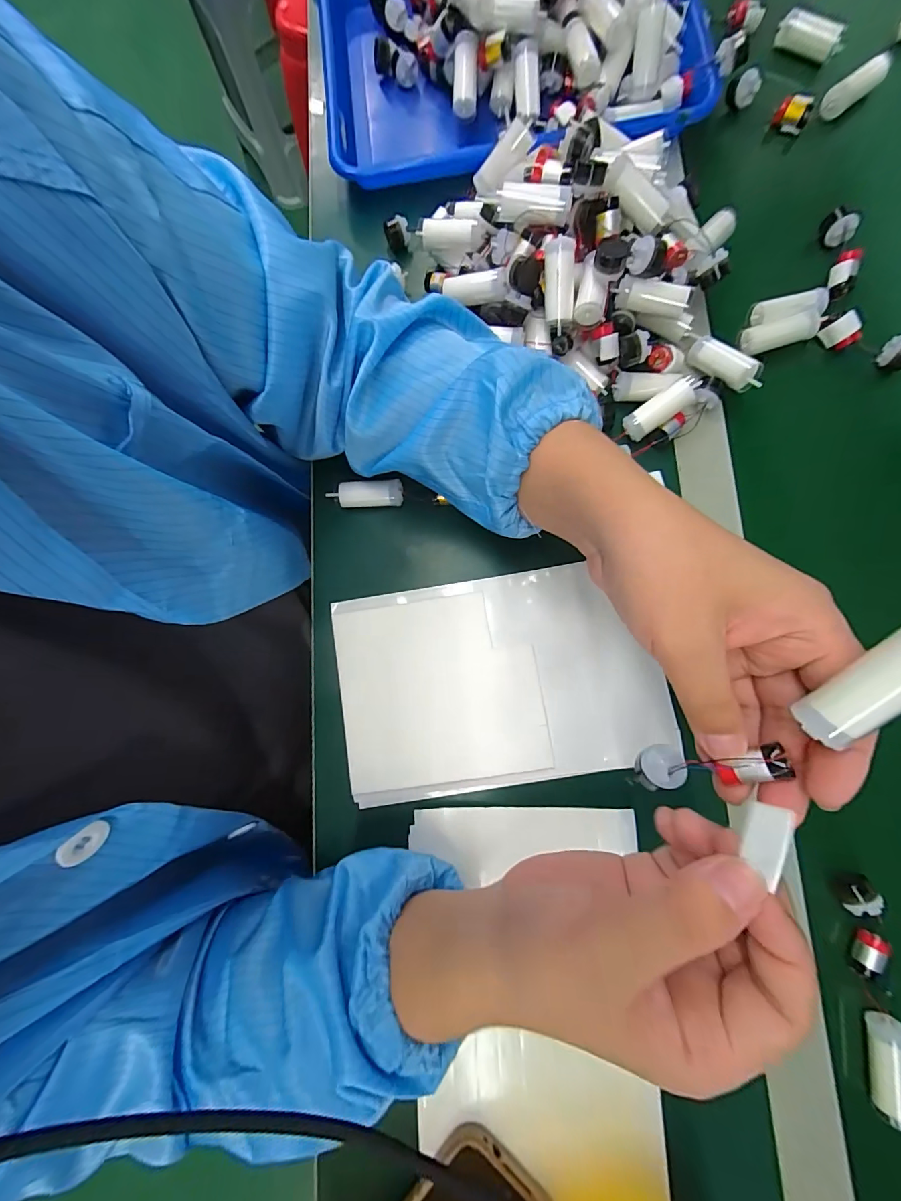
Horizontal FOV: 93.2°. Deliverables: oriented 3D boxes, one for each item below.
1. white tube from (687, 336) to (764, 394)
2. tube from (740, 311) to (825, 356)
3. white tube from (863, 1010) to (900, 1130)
[{"bbox_3d":[0.205,-0.177,0.320,0.016,0.018,0.058,-38,66,-6],"label":"white tube"},{"bbox_3d":[0.260,-0.213,0.336,0.054,0.018,0.021,-7,77,19],"label":"tube"},{"bbox_3d":[0.270,0.288,0.260,0.018,0.017,0.053,9,83,7],"label":"white tube"}]

